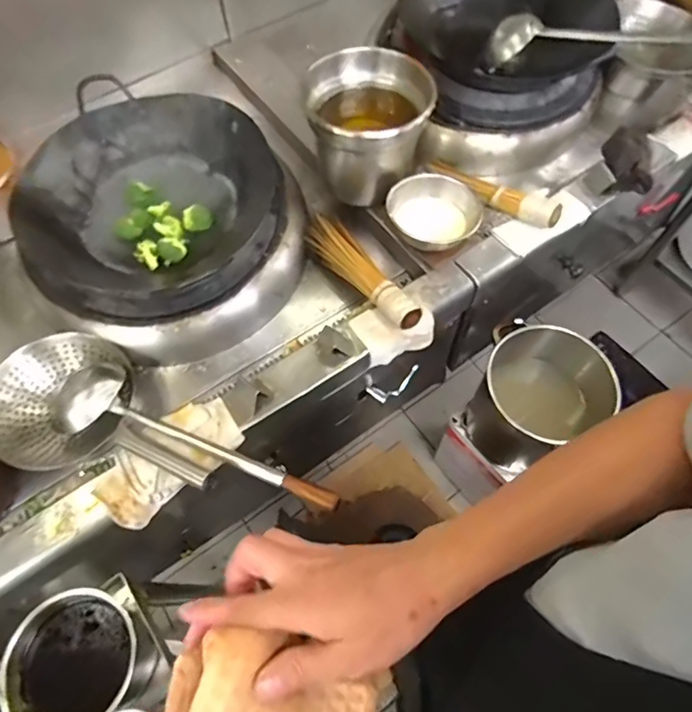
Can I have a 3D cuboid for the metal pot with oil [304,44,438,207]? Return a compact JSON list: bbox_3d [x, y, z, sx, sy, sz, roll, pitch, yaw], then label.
[{"bbox_3d":[0.048,-0.424,0.925,0.217,0.192,0.178,-7,62,-1],"label":"metal pot with oil"}]

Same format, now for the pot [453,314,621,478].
[{"bbox_3d":[0.404,0.102,1.119,0.240,0.266,0.264,-1,62,2],"label":"pot"}]

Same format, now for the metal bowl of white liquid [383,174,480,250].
[{"bbox_3d":[0.158,-0.263,0.933,0.166,0.063,0.148,-35,88,-23],"label":"metal bowl of white liquid"}]

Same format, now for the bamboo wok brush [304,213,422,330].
[{"bbox_3d":[0.032,-0.154,0.896,0.062,0.059,0.281,-36,66,-16],"label":"bamboo wok brush"}]

